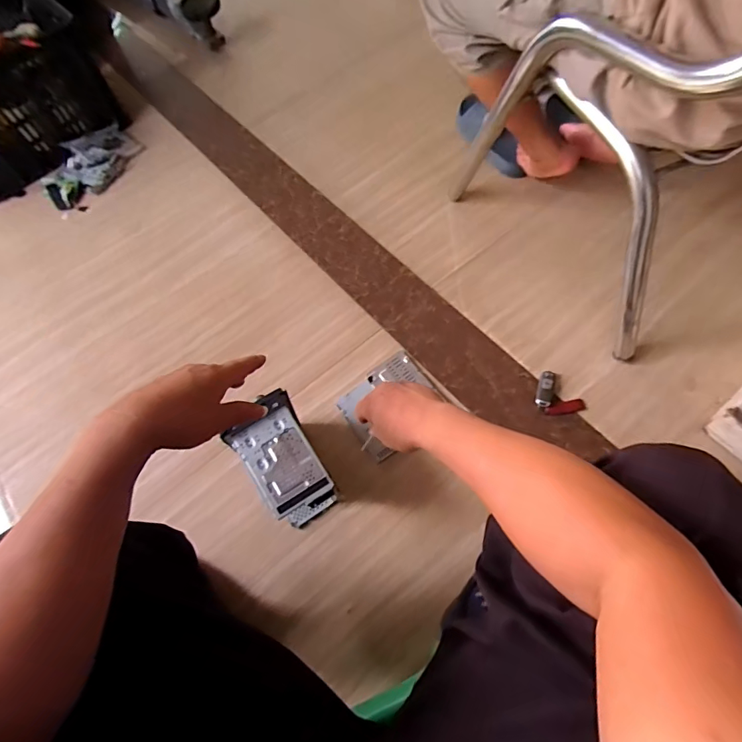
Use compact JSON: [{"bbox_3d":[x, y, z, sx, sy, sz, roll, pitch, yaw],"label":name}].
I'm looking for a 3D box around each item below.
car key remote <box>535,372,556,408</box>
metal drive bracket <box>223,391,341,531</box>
[{"bbox_3d":[0.339,0.034,0.884,0.033,0.010,0.071,15,60,13],"label":"car key remote"},{"bbox_3d":[-0.133,0.127,0.683,0.108,0.032,0.181,-34,73,-16],"label":"metal drive bracket"}]

